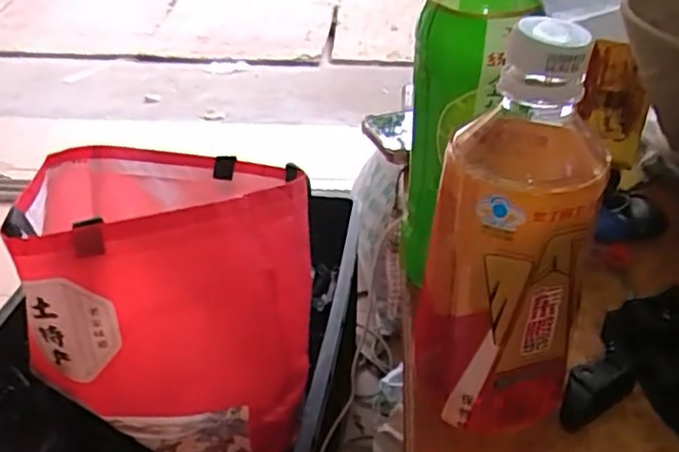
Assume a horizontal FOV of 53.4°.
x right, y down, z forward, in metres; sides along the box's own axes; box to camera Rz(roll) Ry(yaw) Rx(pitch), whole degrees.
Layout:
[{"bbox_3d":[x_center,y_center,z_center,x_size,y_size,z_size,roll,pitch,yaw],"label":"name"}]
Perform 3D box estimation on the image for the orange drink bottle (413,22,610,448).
[{"bbox_3d":[0.072,0.005,0.297,0.064,0.187,0.070,5,34,7],"label":"orange drink bottle"}]

